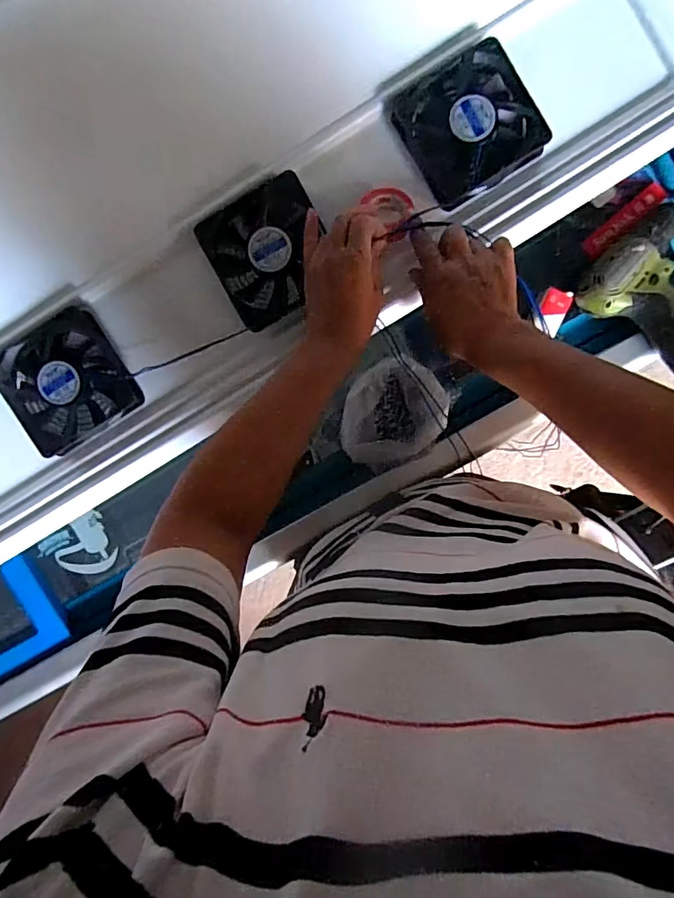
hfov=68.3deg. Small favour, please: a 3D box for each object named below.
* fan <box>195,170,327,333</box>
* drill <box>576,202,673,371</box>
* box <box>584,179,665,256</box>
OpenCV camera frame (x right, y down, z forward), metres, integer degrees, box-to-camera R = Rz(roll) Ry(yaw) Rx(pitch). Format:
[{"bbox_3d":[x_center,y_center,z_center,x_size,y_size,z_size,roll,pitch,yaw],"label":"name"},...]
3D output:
[{"bbox_3d":[-0.072,-0.207,0.519,0.118,0.033,0.125,-27,88,4],"label":"fan"},{"bbox_3d":[0.376,-0.165,0.510,0.186,0.057,0.205,-41,87,3],"label":"drill"},{"bbox_3d":[0.318,-0.253,0.549,0.102,0.013,0.023,-40,87,3],"label":"box"}]

